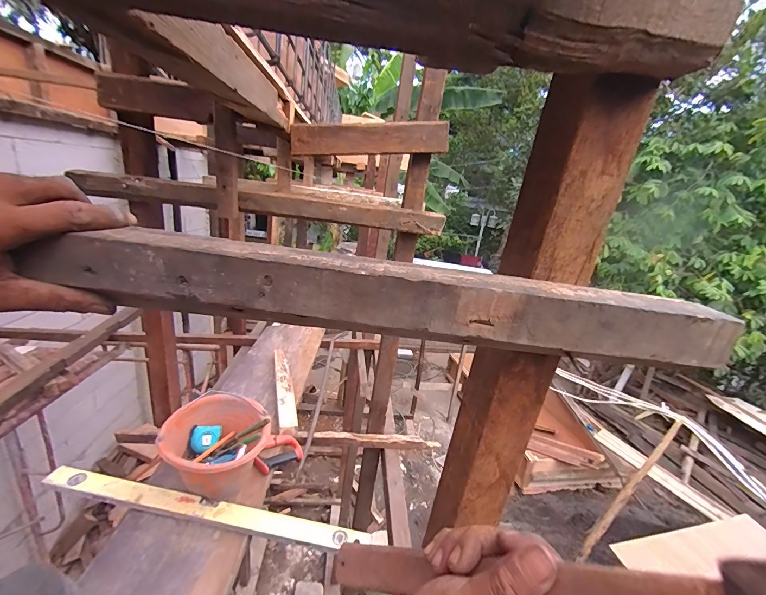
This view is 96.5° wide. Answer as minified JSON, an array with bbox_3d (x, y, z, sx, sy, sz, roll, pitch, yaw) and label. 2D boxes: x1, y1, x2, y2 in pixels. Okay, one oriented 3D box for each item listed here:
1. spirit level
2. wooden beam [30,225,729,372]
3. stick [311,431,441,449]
[{"bbox_3d":[-0.427,0.507,0.821,0.786,0.023,0.046,9,19,4],"label":"spirit level"},{"bbox_3d":[0.018,0.004,0.259,0.481,0.064,0.035,7,19,-4],"label":"wooden beam"},{"bbox_3d":[-0.035,0.504,1.198,0.409,0.046,0.043,6,19,-5],"label":"stick"}]

